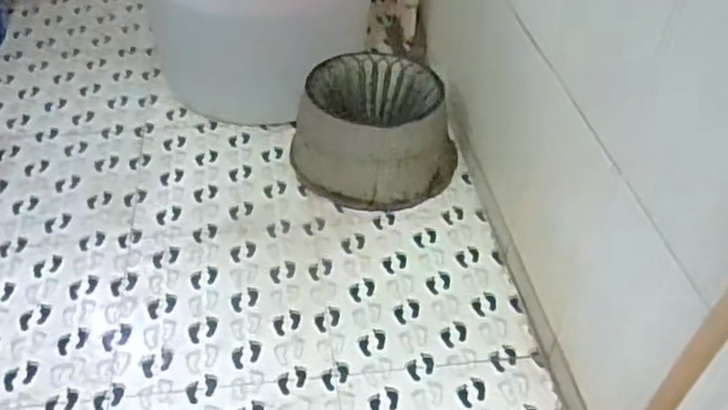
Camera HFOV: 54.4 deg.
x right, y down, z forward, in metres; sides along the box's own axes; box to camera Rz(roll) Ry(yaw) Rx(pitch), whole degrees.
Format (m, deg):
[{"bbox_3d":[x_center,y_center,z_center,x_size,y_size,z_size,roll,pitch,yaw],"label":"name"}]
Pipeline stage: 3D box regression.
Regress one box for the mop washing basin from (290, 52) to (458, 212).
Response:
[{"bbox_3d":[0.023,-0.132,1.270,0.278,0.166,0.241,18,45,14],"label":"mop washing basin"}]

